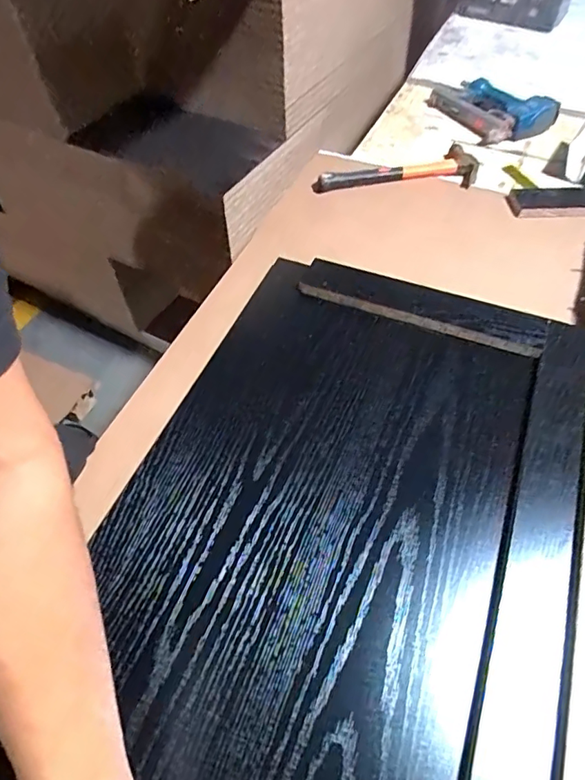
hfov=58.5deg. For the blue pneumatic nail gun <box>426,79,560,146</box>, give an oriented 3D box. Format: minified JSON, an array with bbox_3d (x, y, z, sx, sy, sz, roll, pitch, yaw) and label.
[{"bbox_3d":[0.308,-0.441,0.823,0.051,0.080,0.294,-21,38,-11],"label":"blue pneumatic nail gun"}]

